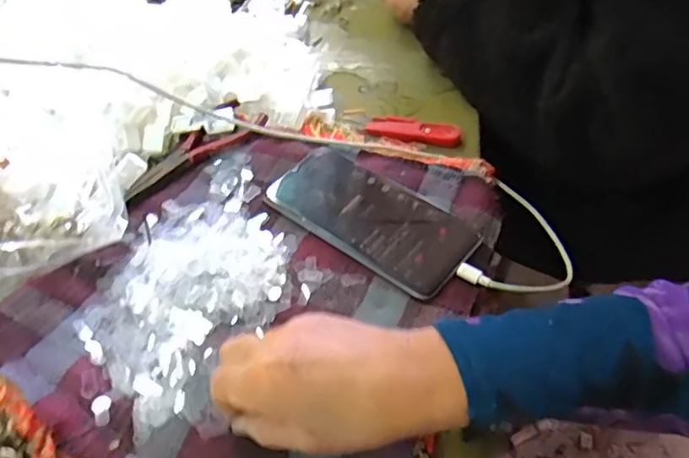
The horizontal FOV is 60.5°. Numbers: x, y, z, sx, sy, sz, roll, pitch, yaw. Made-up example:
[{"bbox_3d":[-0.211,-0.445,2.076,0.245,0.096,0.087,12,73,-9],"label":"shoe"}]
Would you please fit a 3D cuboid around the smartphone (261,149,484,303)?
[{"bbox_3d":[0.019,-0.012,0.452,0.160,0.012,0.075,34,58,26],"label":"smartphone"}]

